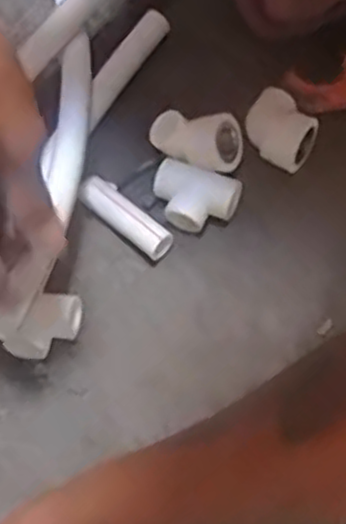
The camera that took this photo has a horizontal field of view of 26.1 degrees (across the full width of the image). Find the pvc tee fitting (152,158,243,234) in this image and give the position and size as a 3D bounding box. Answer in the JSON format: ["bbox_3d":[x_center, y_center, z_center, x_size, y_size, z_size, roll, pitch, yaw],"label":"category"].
[{"bbox_3d":[0.012,-0.042,0.497,0.057,0.028,0.040,21,72,10],"label":"pvc tee fitting"}]

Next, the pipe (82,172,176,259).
[{"bbox_3d":[-0.032,-0.033,0.500,0.074,0.019,0.023,39,76,16],"label":"pipe"}]

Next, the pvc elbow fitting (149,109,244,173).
[{"bbox_3d":[0.016,-0.079,0.510,0.061,0.040,0.033,2,69,4],"label":"pvc elbow fitting"}]

